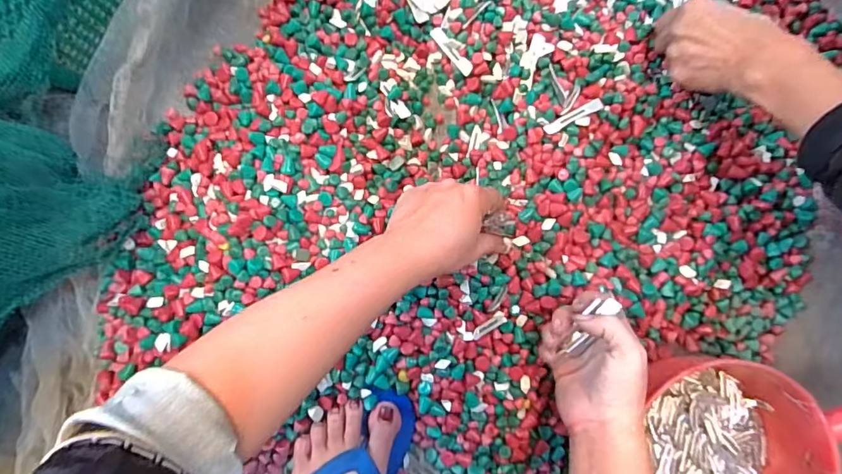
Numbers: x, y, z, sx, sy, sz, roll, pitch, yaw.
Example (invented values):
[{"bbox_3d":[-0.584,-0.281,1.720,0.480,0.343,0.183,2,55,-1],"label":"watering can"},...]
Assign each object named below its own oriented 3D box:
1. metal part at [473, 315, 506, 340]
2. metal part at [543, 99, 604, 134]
[{"bbox_3d":[0.066,0.086,0.455,0.035,0.004,0.010,-32,89,-1],"label":"metal part"},{"bbox_3d":[0.151,-0.119,0.470,0.059,0.004,0.011,-26,89,14],"label":"metal part"}]

